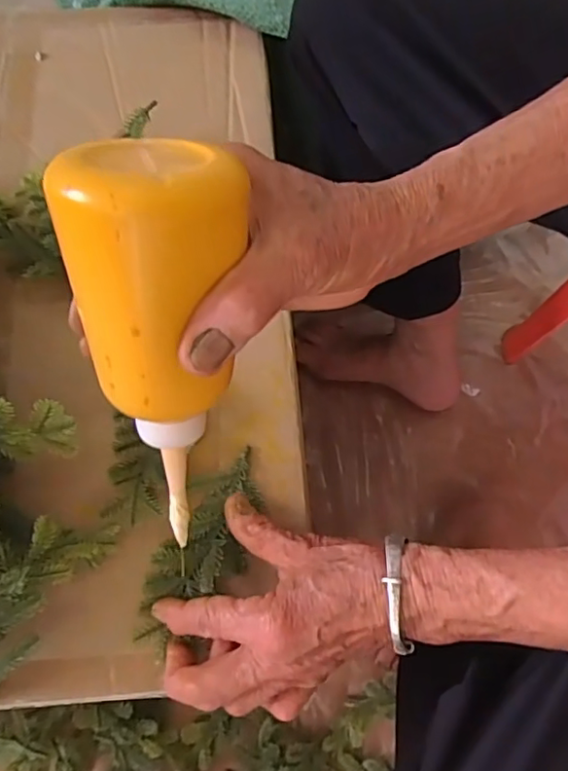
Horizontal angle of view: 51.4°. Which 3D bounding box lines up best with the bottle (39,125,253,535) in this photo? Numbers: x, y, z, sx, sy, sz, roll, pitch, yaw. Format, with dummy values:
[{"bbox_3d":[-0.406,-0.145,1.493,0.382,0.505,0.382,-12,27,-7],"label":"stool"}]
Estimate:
[{"bbox_3d":[-0.046,-0.003,0.236,0.058,0.170,0.049,2,36,-2],"label":"bottle"}]

